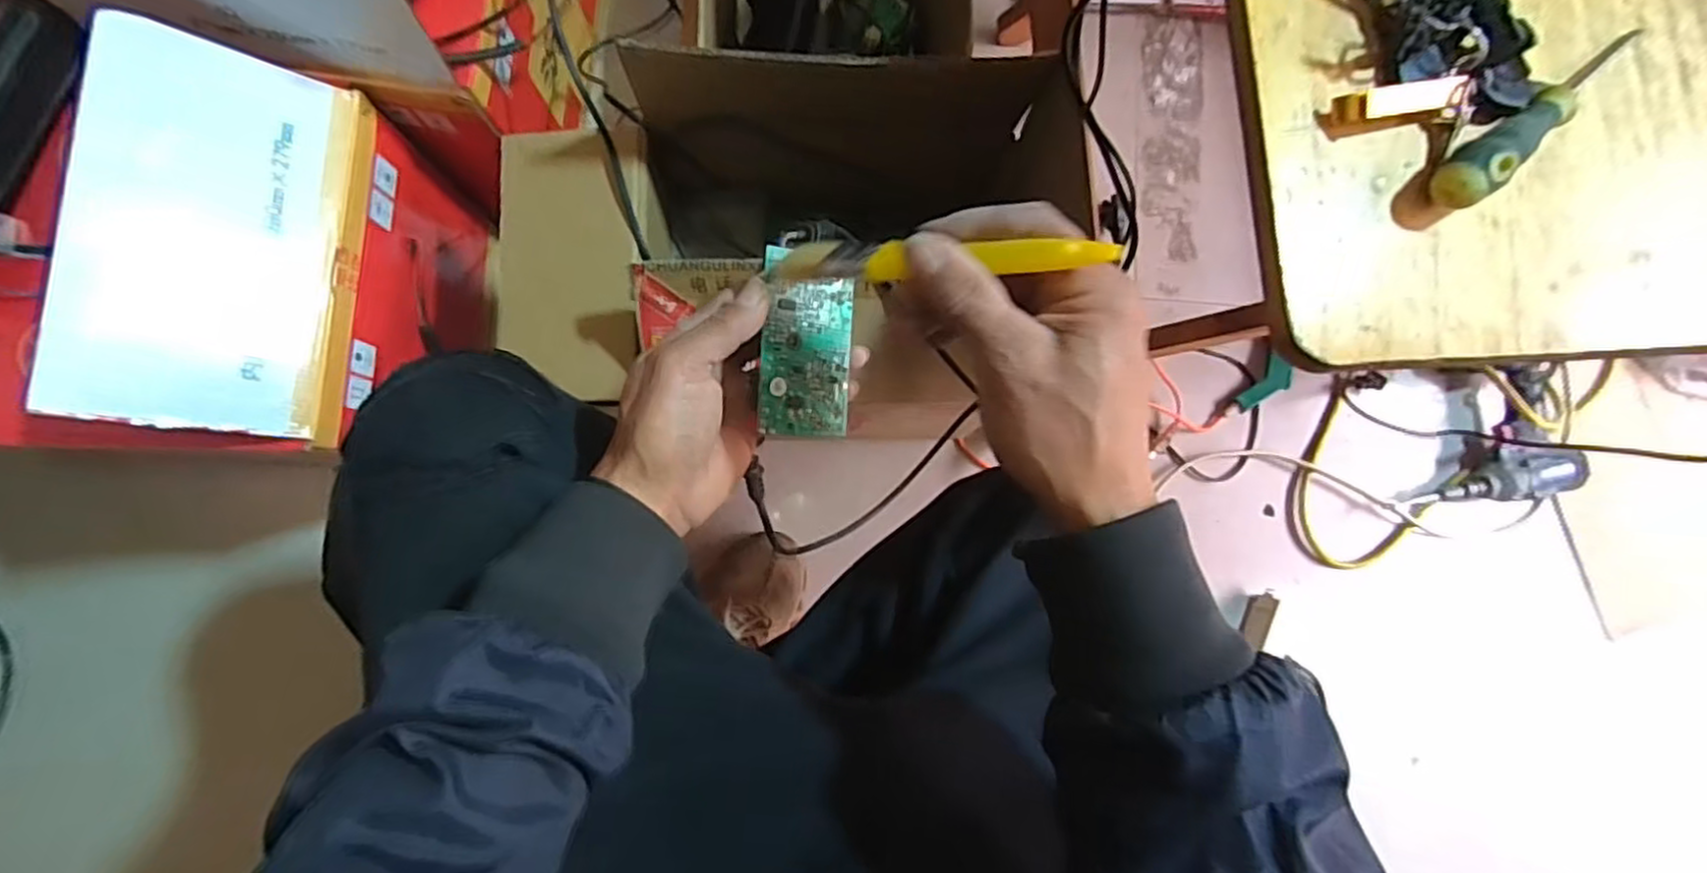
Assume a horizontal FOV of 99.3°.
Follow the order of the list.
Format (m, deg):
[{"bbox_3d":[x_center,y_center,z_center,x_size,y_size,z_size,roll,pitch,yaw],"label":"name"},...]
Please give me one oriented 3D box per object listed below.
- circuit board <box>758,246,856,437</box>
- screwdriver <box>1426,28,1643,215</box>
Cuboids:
[{"bbox_3d":[-0.024,-0.049,0.396,0.056,0.006,0.096,-3,96,-32],"label":"circuit board"},{"bbox_3d":[0.325,-0.152,0.337,0.147,0.027,0.020,-36,88,-8],"label":"screwdriver"}]

